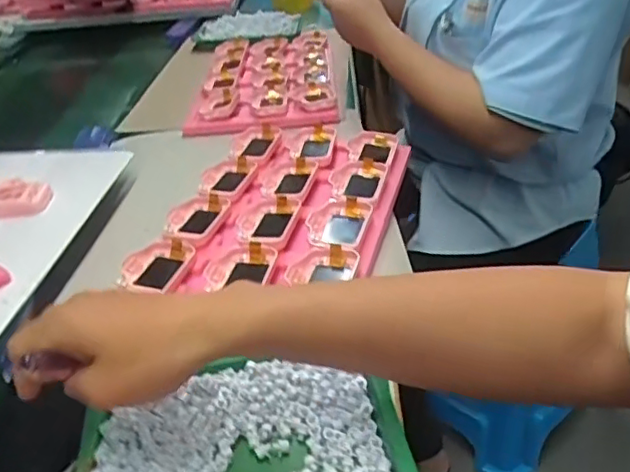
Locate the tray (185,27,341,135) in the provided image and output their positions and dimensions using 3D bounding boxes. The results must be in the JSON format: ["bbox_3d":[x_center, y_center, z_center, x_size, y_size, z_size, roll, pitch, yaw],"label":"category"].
[{"bbox_3d":[-0.079,-0.278,1.041,0.220,0.025,0.412,-4,34,2],"label":"tray"}]

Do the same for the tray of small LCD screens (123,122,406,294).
[{"bbox_3d":[-0.034,-0.030,0.675,0.234,0.036,0.364,6,35,16],"label":"tray of small LCD screens"}]

